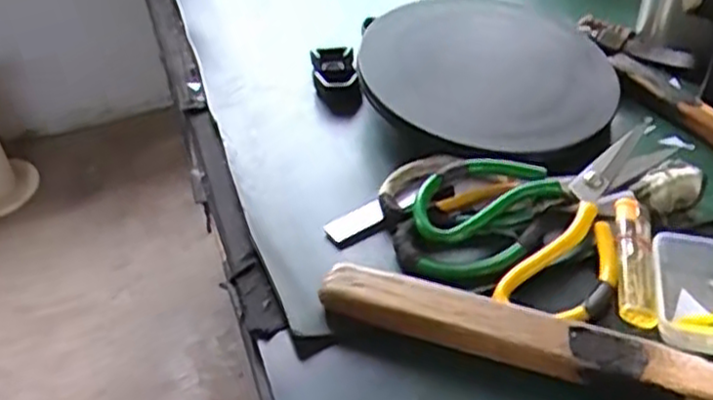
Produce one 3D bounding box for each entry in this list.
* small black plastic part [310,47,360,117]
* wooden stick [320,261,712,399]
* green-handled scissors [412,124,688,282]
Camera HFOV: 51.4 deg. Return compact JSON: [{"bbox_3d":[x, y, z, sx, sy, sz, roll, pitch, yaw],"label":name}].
[{"bbox_3d":[-0.017,-0.100,0.619,0.035,0.023,0.071,-7,40,-4],"label":"small black plastic part"},{"bbox_3d":[0.115,0.079,0.390,0.274,0.023,0.032,12,43,18],"label":"wooden stick"},{"bbox_3d":[0.125,-0.010,0.483,0.196,0.022,0.069,-20,43,-19],"label":"green-handled scissors"}]

